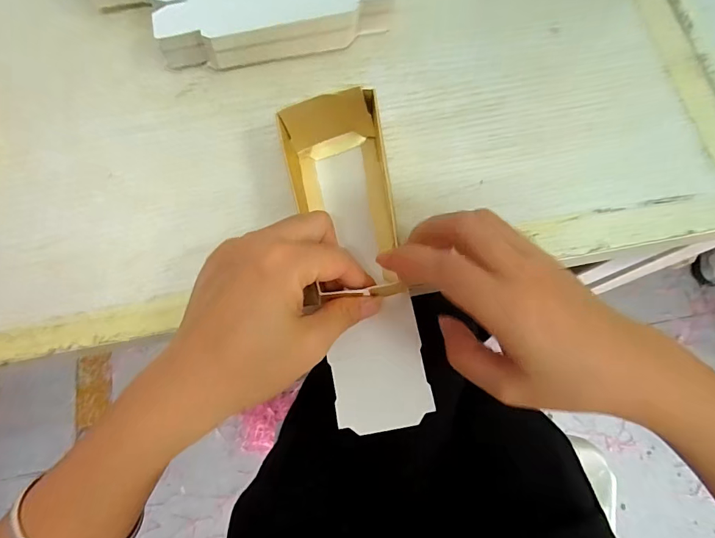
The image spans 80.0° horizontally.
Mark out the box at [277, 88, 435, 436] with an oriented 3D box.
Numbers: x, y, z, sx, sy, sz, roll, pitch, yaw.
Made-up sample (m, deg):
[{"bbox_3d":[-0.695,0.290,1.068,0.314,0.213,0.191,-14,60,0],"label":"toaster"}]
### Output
[{"bbox_3d":[-0.002,-0.006,0.239,0.056,0.033,0.185,-10,78,-3],"label":"box"}]

